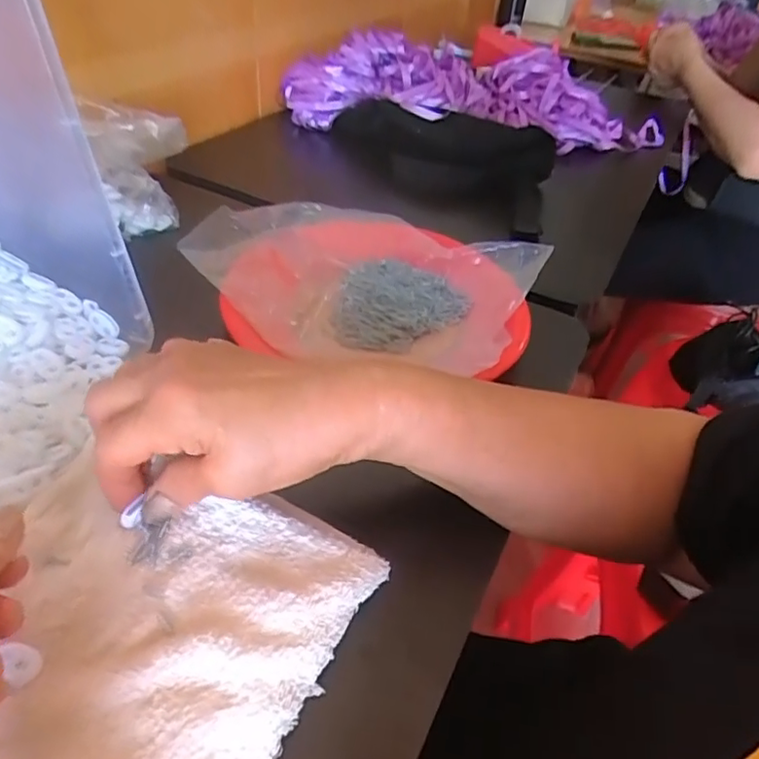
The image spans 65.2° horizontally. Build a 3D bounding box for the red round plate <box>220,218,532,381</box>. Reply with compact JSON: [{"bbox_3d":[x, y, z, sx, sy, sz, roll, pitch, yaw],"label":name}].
[{"bbox_3d":[0.011,-0.072,0.474,0.211,0.040,0.188,16,42,10],"label":"red round plate"}]

